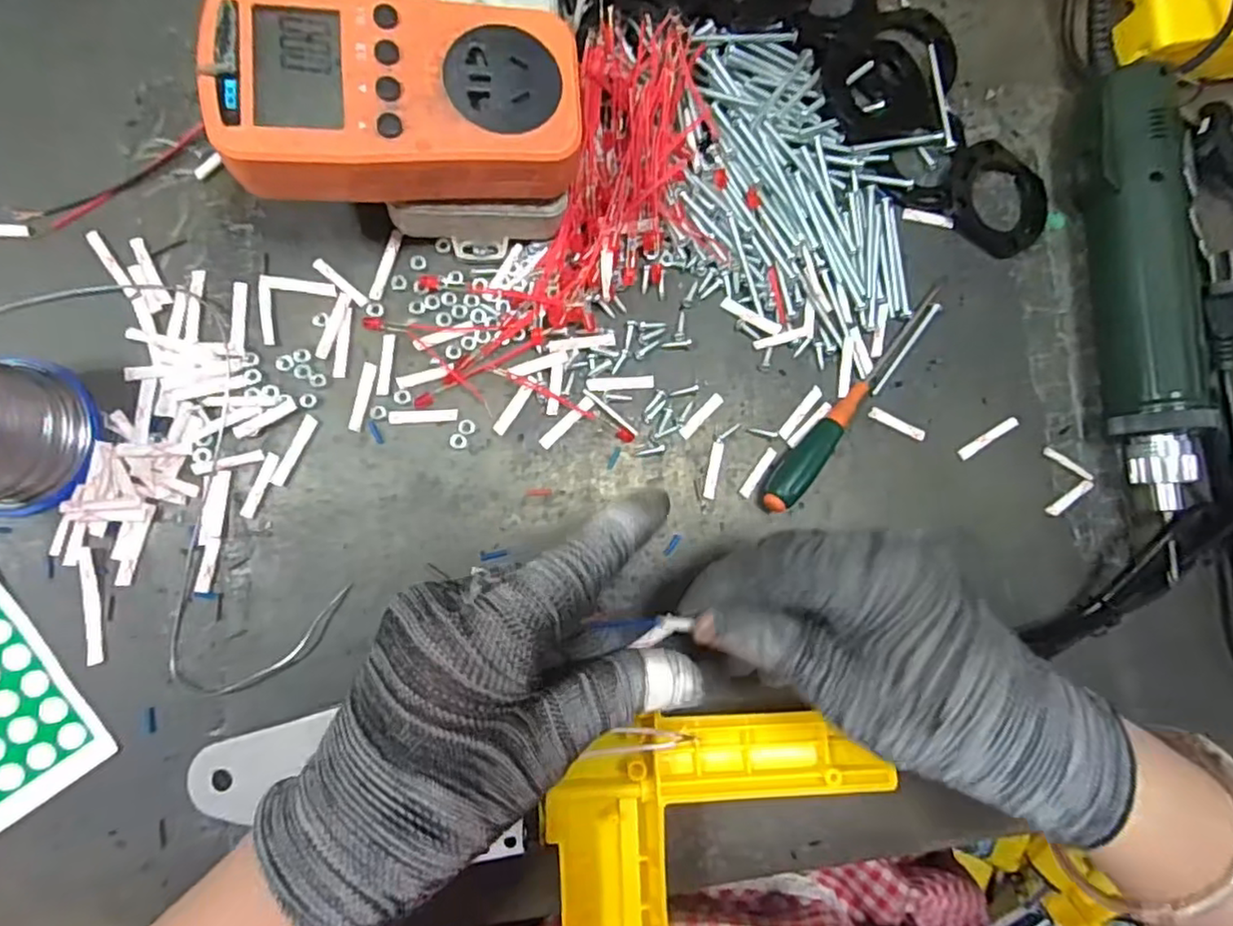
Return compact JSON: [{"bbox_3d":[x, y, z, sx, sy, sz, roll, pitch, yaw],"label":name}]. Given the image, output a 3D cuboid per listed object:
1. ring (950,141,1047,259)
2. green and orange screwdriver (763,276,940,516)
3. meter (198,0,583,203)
[{"bbox_3d":[0.197,-0.137,0.337,0.055,0.012,0.052,1,85,-7],"label":"ring"},{"bbox_3d":[0.119,-0.031,0.315,0.018,0.015,0.143,45,82,-1],"label":"green and orange screwdriver"},{"bbox_3d":[-0.078,-0.133,0.241,0.125,0.031,0.072,-2,85,-8],"label":"meter"}]

